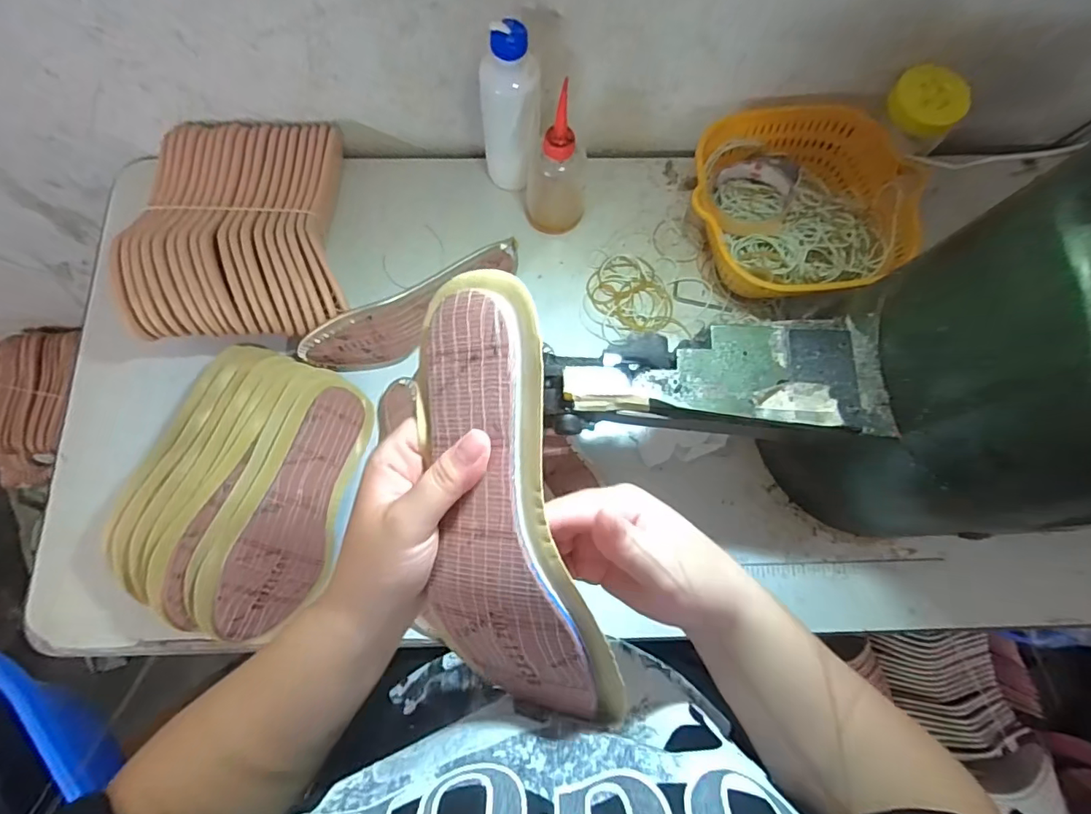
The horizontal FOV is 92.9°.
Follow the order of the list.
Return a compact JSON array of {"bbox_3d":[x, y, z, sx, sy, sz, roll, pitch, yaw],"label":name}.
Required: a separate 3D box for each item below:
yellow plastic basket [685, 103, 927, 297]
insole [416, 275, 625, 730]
[{"bbox_3d":[0.257,-0.202,0.546,0.212,0.088,0.197,0,75,-1],"label":"yellow plastic basket"},{"bbox_3d":[-0.026,0.051,0.270,0.090,0.033,0.230,-13,86,27],"label":"insole"}]

